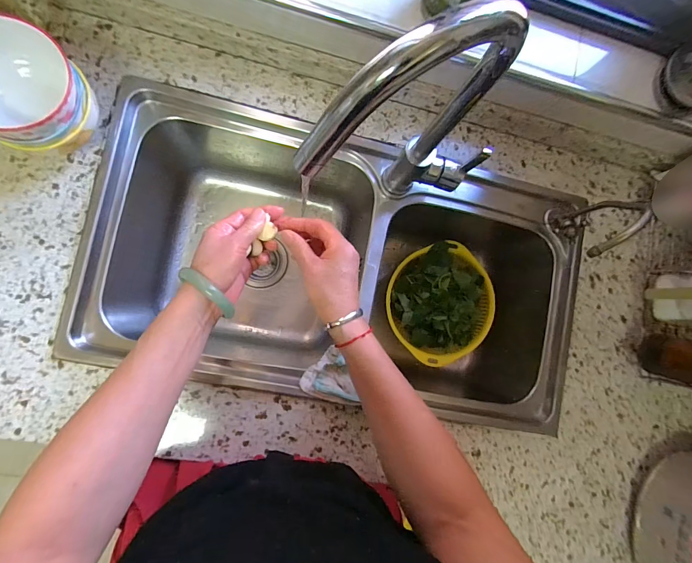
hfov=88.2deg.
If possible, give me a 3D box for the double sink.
[{"bbox_3d":[-0.006,-0.020,0.649,0.746,0.245,0.398,13,85,-8],"label":"double sink"}]

